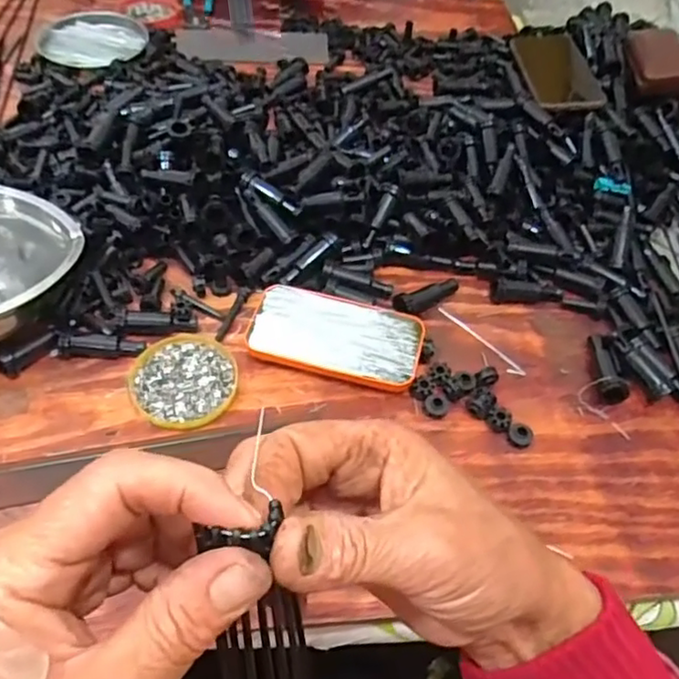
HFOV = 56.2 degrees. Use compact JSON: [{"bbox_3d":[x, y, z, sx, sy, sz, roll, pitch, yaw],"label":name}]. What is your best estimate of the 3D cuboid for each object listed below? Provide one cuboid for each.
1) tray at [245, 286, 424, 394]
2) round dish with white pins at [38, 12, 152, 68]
[{"bbox_3d":[-0.002,-0.002,0.544,0.143,0.019,0.079,13,52,6],"label":"tray"},{"bbox_3d":[-0.321,-0.393,0.831,0.138,0.011,0.139,2,51,-3],"label":"round dish with white pins"}]

